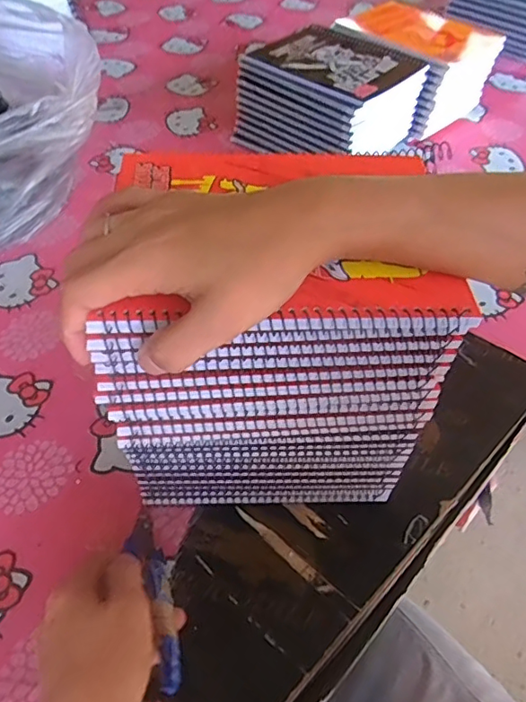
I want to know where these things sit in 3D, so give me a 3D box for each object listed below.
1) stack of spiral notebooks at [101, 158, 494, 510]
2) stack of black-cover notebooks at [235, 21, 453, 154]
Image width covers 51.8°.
[{"bbox_3d":[0.005,-0.001,0.390,0.190,0.219,0.145,-3,49,-2],"label":"stack of spiral notebooks"},{"bbox_3d":[0.093,-0.342,0.744,0.207,0.118,0.174,30,56,23],"label":"stack of black-cover notebooks"}]

